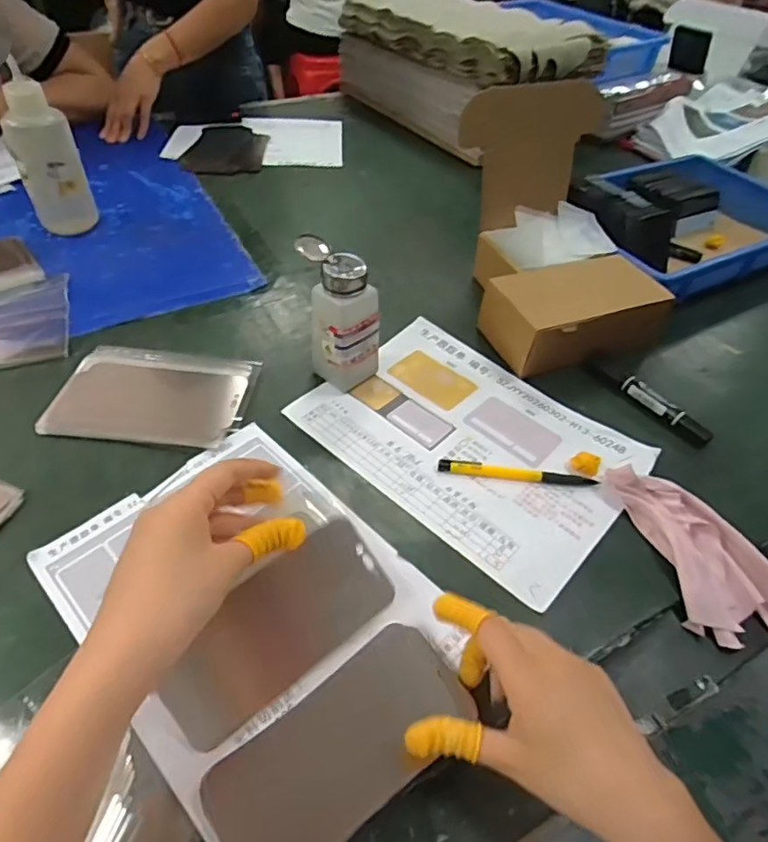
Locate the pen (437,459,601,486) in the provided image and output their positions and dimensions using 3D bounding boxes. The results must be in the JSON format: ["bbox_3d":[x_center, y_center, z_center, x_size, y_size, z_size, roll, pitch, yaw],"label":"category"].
[{"bbox_3d":[0.119,0.046,0.503,0.140,0.009,0.013,6,48,1],"label":"pen"}]

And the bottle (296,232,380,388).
[{"bbox_3d":[-0.044,-0.101,0.540,0.051,0.137,0.069,-34,58,-30],"label":"bottle"}]

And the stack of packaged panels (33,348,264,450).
[{"bbox_3d":[-0.222,-0.027,0.544,0.177,0.005,0.126,7,48,2],"label":"stack of packaged panels"}]

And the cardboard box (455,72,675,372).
[{"bbox_3d":[0.203,-0.210,0.613,0.187,0.207,0.228,-10,49,-13],"label":"cardboard box"}]

